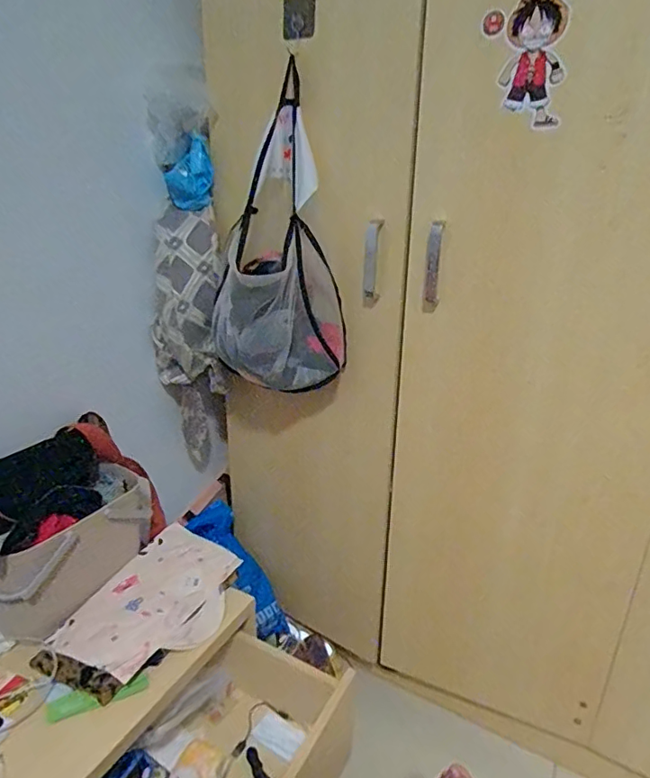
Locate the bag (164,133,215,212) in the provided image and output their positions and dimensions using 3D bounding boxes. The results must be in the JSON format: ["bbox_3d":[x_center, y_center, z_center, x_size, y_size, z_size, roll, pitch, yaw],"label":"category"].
[{"bbox_3d":[-0.270,-0.426,1.014,0.093,0.129,0.062,-5,22,-13],"label":"bag"}]

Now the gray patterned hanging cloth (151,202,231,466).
[{"bbox_3d":[-0.276,-0.073,1.100,0.173,0.558,0.107,9,24,22],"label":"gray patterned hanging cloth"}]

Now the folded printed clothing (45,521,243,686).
[{"bbox_3d":[-0.271,0.341,0.829,0.195,0.033,0.274,17,29,25],"label":"folded printed clothing"}]

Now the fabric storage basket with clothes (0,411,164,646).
[{"bbox_3d":[-0.427,0.211,0.858,0.186,0.222,0.305,14,25,31],"label":"fabric storage basket with clothes"}]

